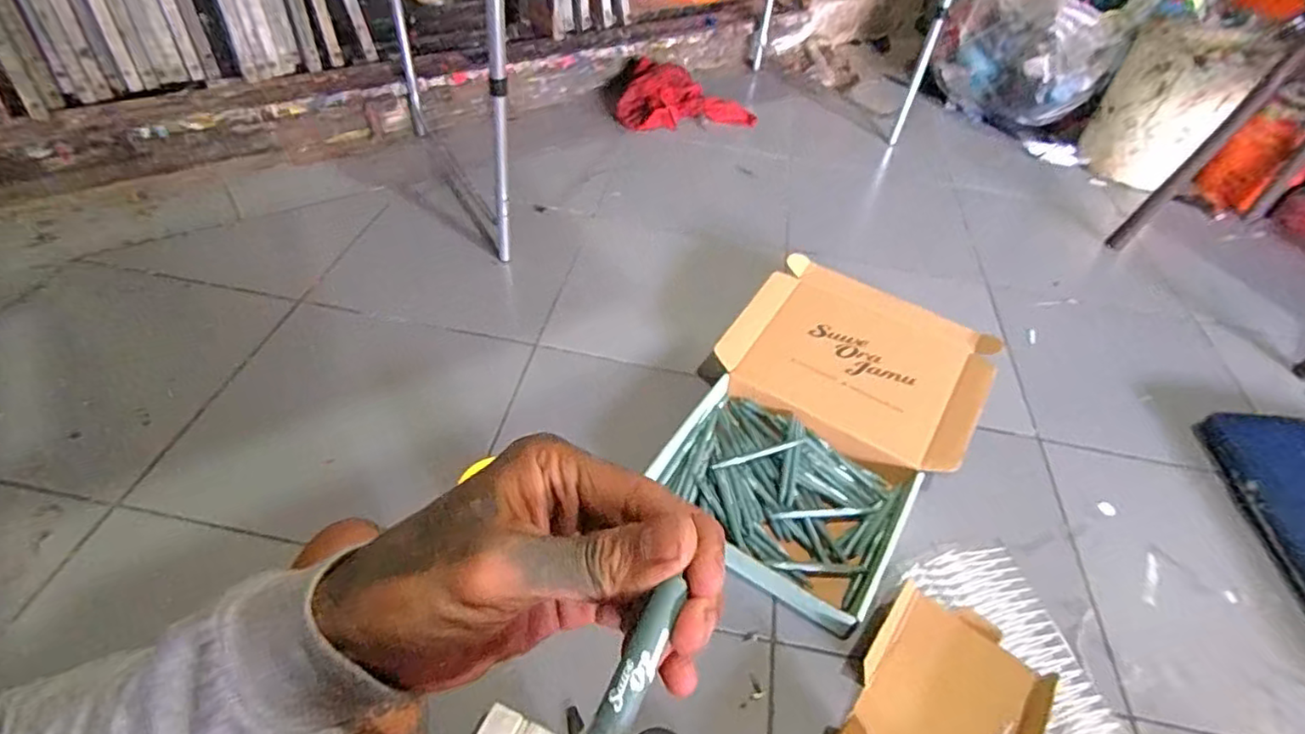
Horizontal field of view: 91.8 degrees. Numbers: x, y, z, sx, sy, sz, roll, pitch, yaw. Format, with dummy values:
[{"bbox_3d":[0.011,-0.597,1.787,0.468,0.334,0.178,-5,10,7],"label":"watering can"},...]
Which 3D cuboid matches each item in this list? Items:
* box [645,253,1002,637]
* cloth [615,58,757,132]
[{"bbox_3d":[0.239,0.066,0.905,0.358,0.074,0.525,30,51,21],"label":"box"},{"bbox_3d":[0.091,-0.686,1.630,0.355,0.086,0.216,9,47,3],"label":"cloth"}]

